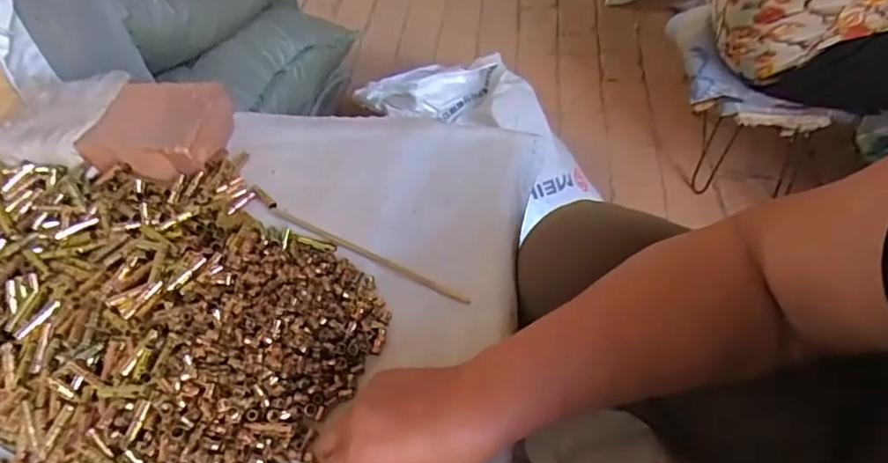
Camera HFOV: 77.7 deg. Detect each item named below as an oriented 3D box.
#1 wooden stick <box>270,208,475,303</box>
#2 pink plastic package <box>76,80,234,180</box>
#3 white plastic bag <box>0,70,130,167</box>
[{"bbox_3d":[-0.074,0.020,0.516,0.216,0.004,0.008,23,57,19],"label":"wooden stick"},{"bbox_3d":[-0.308,-0.114,0.604,0.120,0.043,0.117,5,53,6],"label":"pink plastic package"},{"bbox_3d":[-0.422,-0.131,0.597,0.110,0.013,0.133,6,53,7],"label":"white plastic bag"}]

